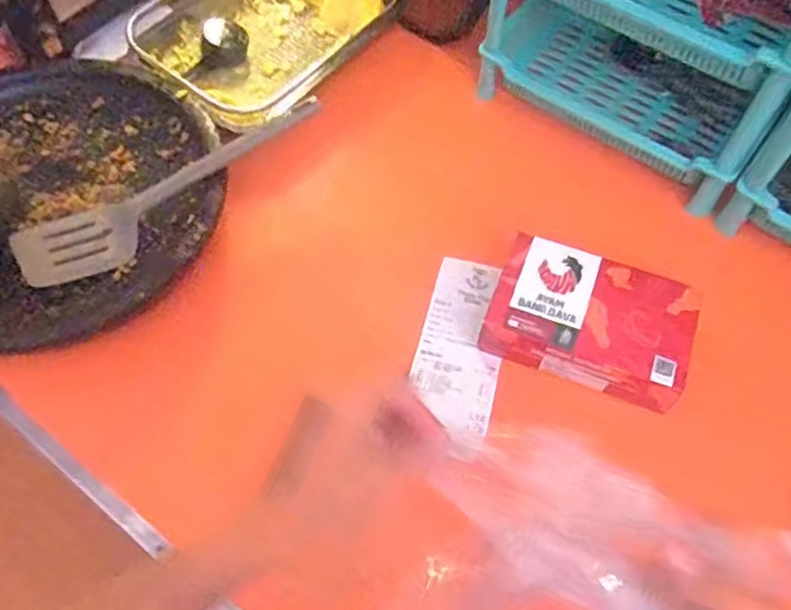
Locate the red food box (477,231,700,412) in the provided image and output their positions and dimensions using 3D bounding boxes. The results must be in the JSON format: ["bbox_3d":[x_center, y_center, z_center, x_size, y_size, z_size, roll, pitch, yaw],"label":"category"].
[{"bbox_3d":[0.175,0.019,0.630,0.172,0.058,0.122,20,63,10],"label":"red food box"}]

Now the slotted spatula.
[{"bbox_3d":[-0.210,-0.109,0.660,0.313,0.037,0.075,-24,64,-14],"label":"slotted spatula"}]

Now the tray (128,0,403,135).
[{"bbox_3d":[-0.147,-0.335,0.829,0.230,0.060,0.313,39,67,18],"label":"tray"}]

